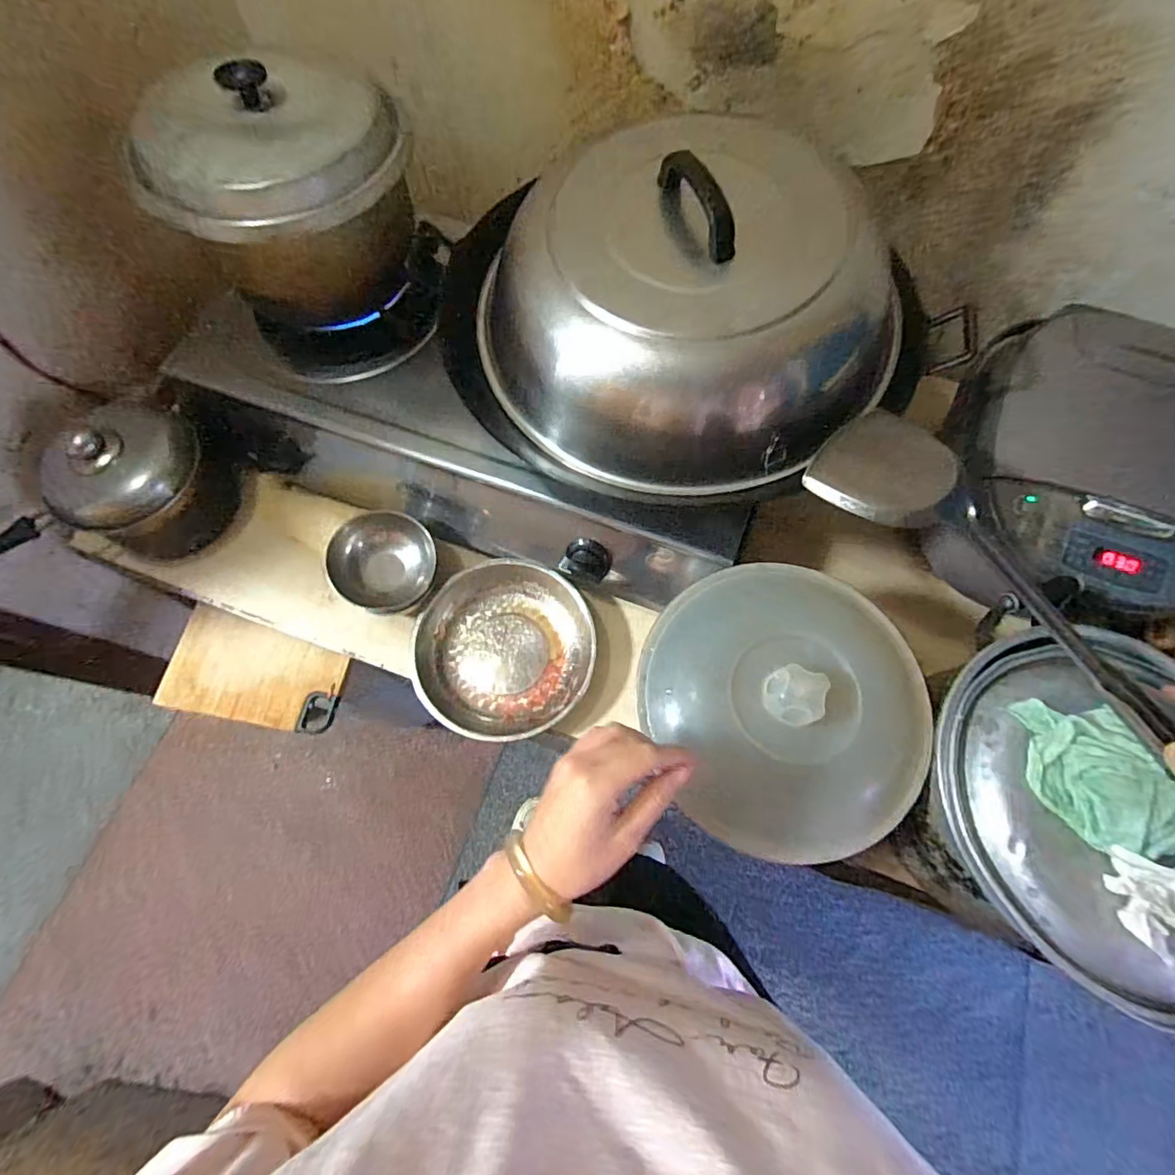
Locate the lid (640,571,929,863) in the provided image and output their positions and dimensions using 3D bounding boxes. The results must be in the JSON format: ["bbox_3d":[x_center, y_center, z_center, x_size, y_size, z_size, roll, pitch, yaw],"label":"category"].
[{"bbox_3d":[0.168,0.091,0.450,0.229,0.055,0.244,0,70,0],"label":"lid"}]

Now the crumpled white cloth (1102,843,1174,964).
[{"bbox_3d":[0.384,0.212,0.366,0.043,0.028,0.061,20,72,7],"label":"crumpled white cloth"}]

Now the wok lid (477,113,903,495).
[{"bbox_3d":[0.085,-0.242,0.504,0.321,0.183,0.313,0,70,0],"label":"wok lid"}]

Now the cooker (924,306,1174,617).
[{"bbox_3d":[0.498,-0.110,0.574,0.239,0.174,0.330,11,71,4],"label":"cooker"}]

